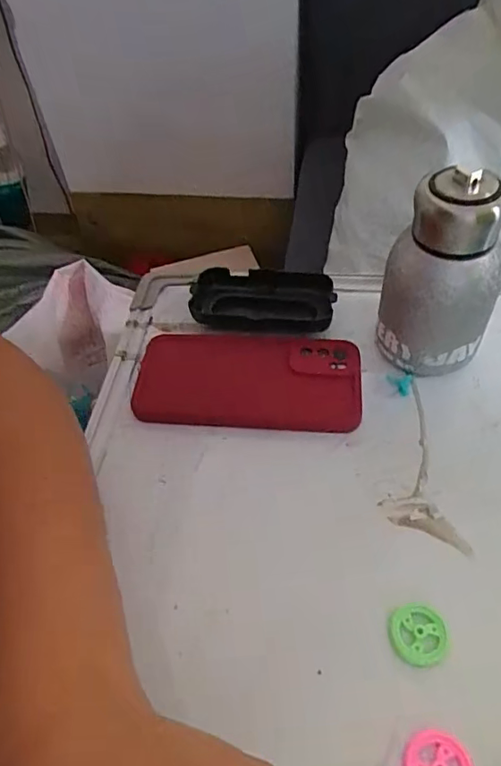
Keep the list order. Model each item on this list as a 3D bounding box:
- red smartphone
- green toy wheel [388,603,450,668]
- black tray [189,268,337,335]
[{"bbox_3d":[-0.001,-0.005,0.383,0.160,0.014,0.079,3,51,7],"label":"red smartphone"},{"bbox_3d":[0.087,0.131,0.272,0.029,0.011,0.027,-2,50,3],"label":"green toy wheel"},{"bbox_3d":[0.008,-0.069,0.416,0.113,0.016,0.054,4,51,8],"label":"black tray"}]

